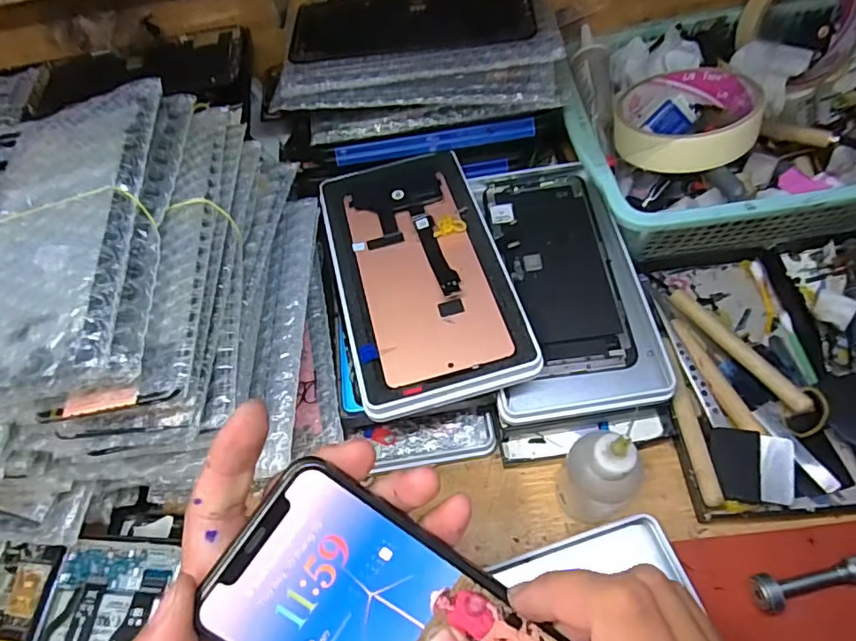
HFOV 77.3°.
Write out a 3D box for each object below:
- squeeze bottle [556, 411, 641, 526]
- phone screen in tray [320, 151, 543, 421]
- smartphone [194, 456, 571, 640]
[{"bbox_3d":[0.085,0.080,0.272,0.033,0.100,0.037,-25,60,-7],"label":"squeeze bottle"},{"bbox_3d":[-0.006,-0.034,0.330,0.101,0.011,0.179,-13,58,-1],"label":"phone screen in tray"},{"bbox_3d":[-0.011,0.116,0.200,0.136,0.004,0.067,38,76,-9],"label":"smartphone"}]

